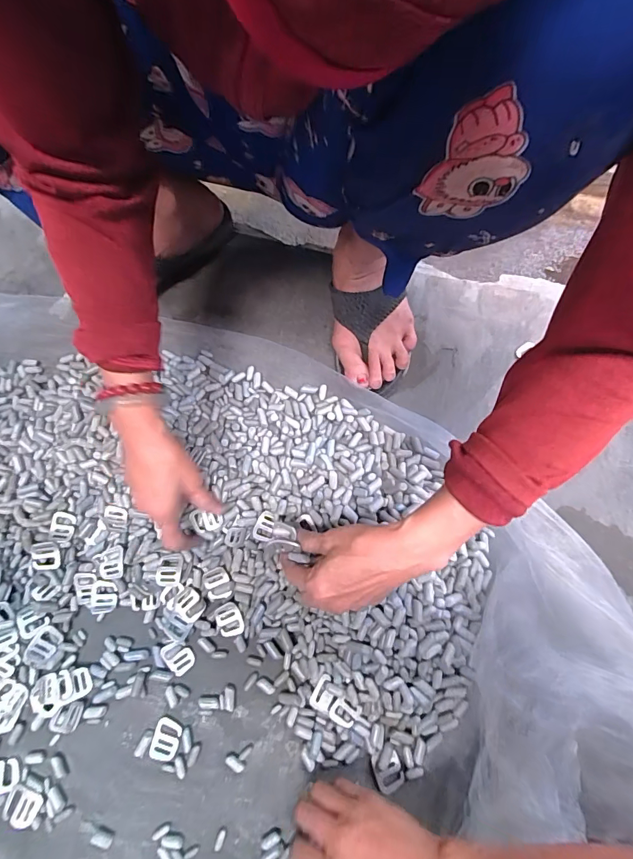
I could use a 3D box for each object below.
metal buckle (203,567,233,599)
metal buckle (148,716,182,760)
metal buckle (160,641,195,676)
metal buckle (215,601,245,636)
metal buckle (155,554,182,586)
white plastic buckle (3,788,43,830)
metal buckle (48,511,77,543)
[{"bbox_3d":[-0.106,0.164,0.432,0.027,0.005,0.033,-15,75,-3],"label":"metal buckle"},{"bbox_3d":[-0.147,0.303,0.397,0.025,0.005,0.032,15,76,5],"label":"metal buckle"},{"bbox_3d":[-0.143,0.235,0.420,0.025,0.004,0.035,-38,91,-18],"label":"metal buckle"},{"bbox_3d":[-0.092,0.200,0.427,0.026,0.004,0.032,-20,76,-4],"label":"metal buckle"},{"bbox_3d":[-0.154,0.148,0.428,0.027,0.010,0.030,-4,60,4],"label":"metal buckle"},{"bbox_3d":[-0.278,0.357,0.383,0.032,0.004,0.026,14,61,3],"label":"white plastic buckle"},{"bbox_3d":[-0.280,0.108,0.449,0.027,0.006,0.031,3,75,2],"label":"metal buckle"}]

